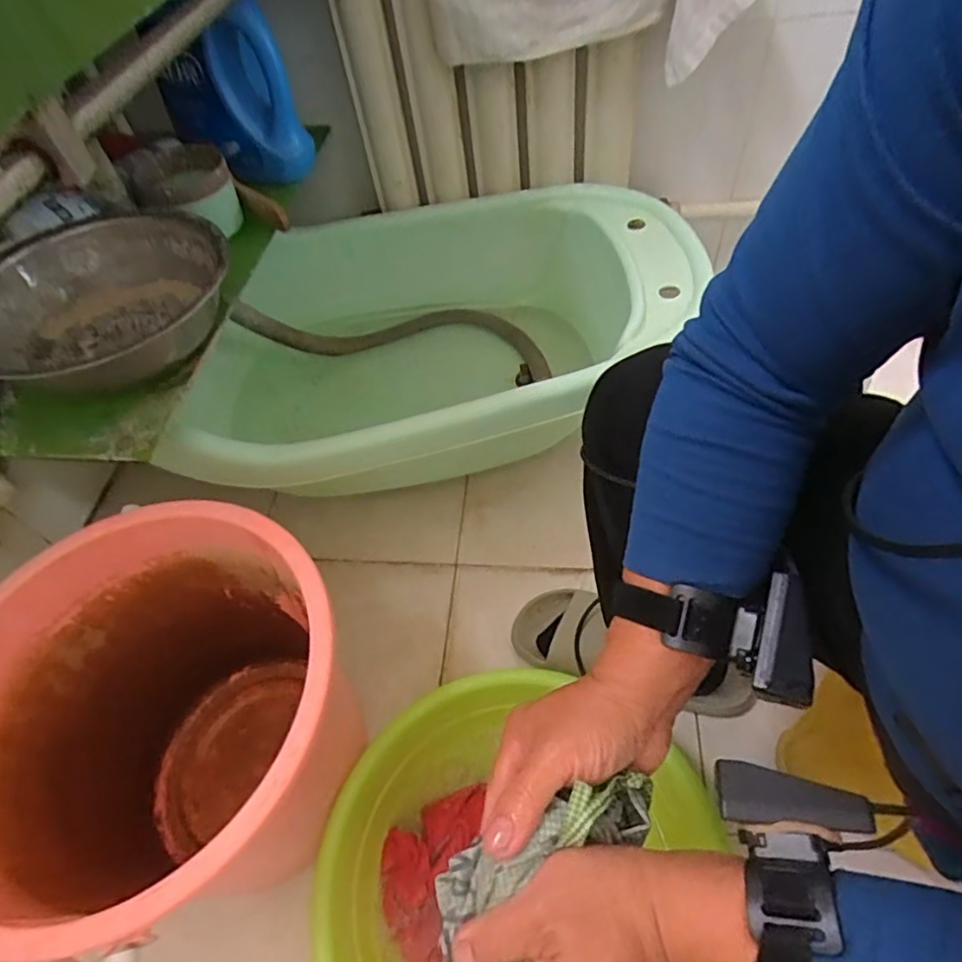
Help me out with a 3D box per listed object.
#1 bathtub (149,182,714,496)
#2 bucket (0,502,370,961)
[{"bbox_3d":[-0.057,-0.194,0.882,0.695,0.252,0.443,-11,53,-2],"label":"bathtub"},{"bbox_3d":[-0.264,0.236,0.576,0.316,0.311,0.314,-3,53,4],"label":"bucket"}]

